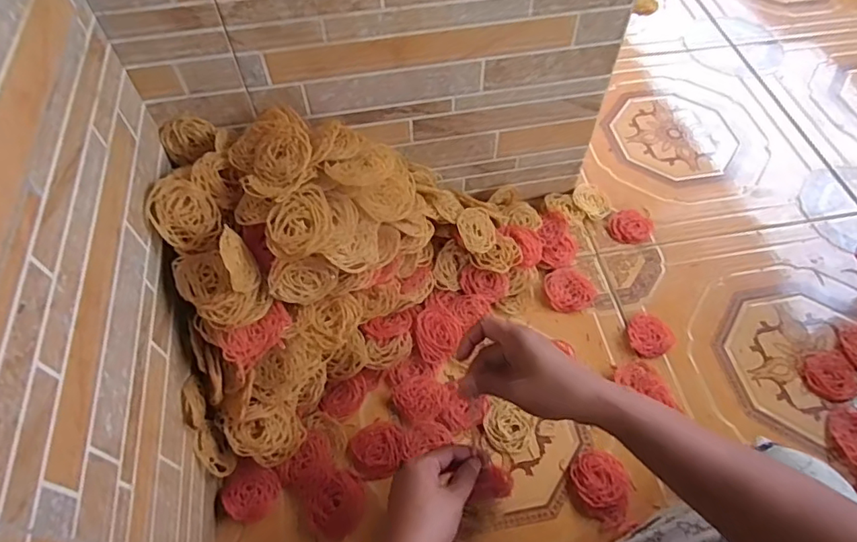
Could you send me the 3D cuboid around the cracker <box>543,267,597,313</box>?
[{"bbox_3d":[0.184,0.022,0.698,0.063,0.010,0.058,0,57,0],"label":"cracker"}]

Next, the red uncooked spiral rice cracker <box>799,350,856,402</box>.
[{"bbox_3d":[0.470,0.121,0.631,0.061,0.007,0.059,-7,58,-4],"label":"red uncooked spiral rice cracker"}]

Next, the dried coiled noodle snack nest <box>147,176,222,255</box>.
[{"bbox_3d":[-0.234,-0.054,0.520,0.072,0.036,0.057,44,80,-12],"label":"dried coiled noodle snack nest"}]

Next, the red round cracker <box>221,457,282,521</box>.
[{"bbox_3d":[-0.184,0.226,0.560,0.060,0.011,0.054,37,65,21],"label":"red round cracker"}]

